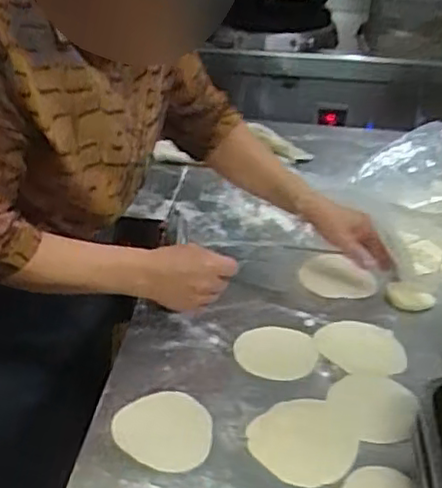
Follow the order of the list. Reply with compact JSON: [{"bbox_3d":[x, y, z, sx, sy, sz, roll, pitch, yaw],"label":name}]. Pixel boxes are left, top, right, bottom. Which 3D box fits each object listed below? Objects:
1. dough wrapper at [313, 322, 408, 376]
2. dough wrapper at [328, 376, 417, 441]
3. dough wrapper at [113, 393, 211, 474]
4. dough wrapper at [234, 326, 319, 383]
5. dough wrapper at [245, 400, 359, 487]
[{"bbox_3d":[0.178,0.132,0.856,0.110,0.007,0.096,5,32,11],"label":"dough wrapper"},{"bbox_3d":[0.180,0.184,0.769,0.089,0.009,0.107,-12,34,-22],"label":"dough wrapper"},{"bbox_3d":[-0.056,0.198,0.717,0.099,0.007,0.111,-24,40,-36],"label":"dough wrapper"},{"bbox_3d":[0.069,0.135,0.841,0.100,0.005,0.100,5,30,-3],"label":"dough wrapper"},{"bbox_3d":[0.092,0.208,0.715,0.105,0.008,0.120,26,39,34],"label":"dough wrapper"}]

